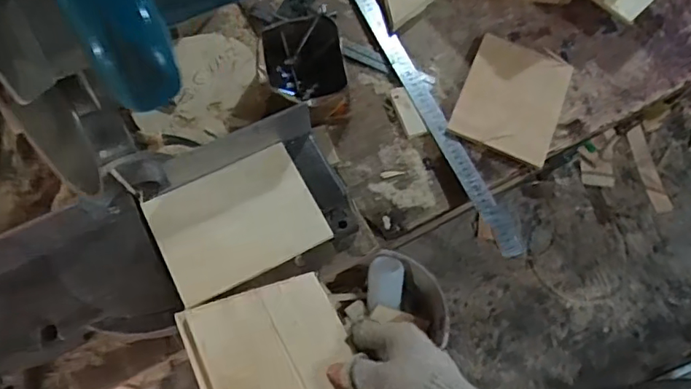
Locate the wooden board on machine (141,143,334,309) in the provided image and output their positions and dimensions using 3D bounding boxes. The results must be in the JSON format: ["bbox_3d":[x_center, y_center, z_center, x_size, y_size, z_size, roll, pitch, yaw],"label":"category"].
[{"bbox_3d":[-0.123,0.029,0.611,0.175,0.016,0.129,-26,73,-11],"label":"wooden board on machine"}]

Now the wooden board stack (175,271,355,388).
[{"bbox_3d":[-0.052,0.165,0.485,0.142,0.013,0.179,-14,59,-30],"label":"wooden board stack"}]

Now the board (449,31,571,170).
[{"bbox_3d":[0.233,-0.137,0.747,0.134,0.018,0.175,23,71,6],"label":"board"}]

